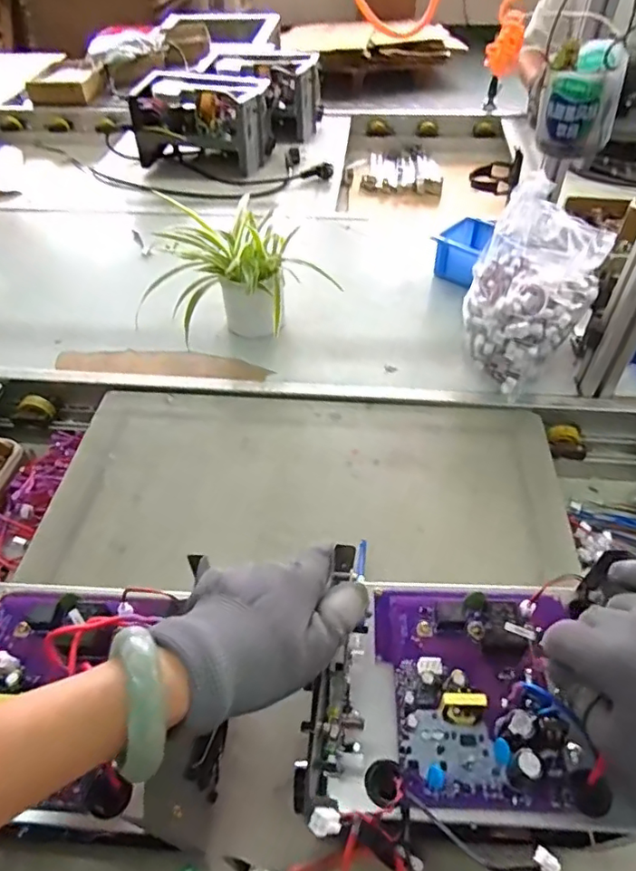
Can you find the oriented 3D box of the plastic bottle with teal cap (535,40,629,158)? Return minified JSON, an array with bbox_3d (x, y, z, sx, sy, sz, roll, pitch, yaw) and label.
[{"bbox_3d":[0.229,-0.291,0.468,0.059,0.073,0.067,18,52,16],"label":"plastic bottle with teal cap"}]

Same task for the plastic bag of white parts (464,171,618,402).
[{"bbox_3d":[0.270,-0.185,0.718,0.138,0.206,0.155,-26,53,-20],"label":"plastic bag of white parts"}]

